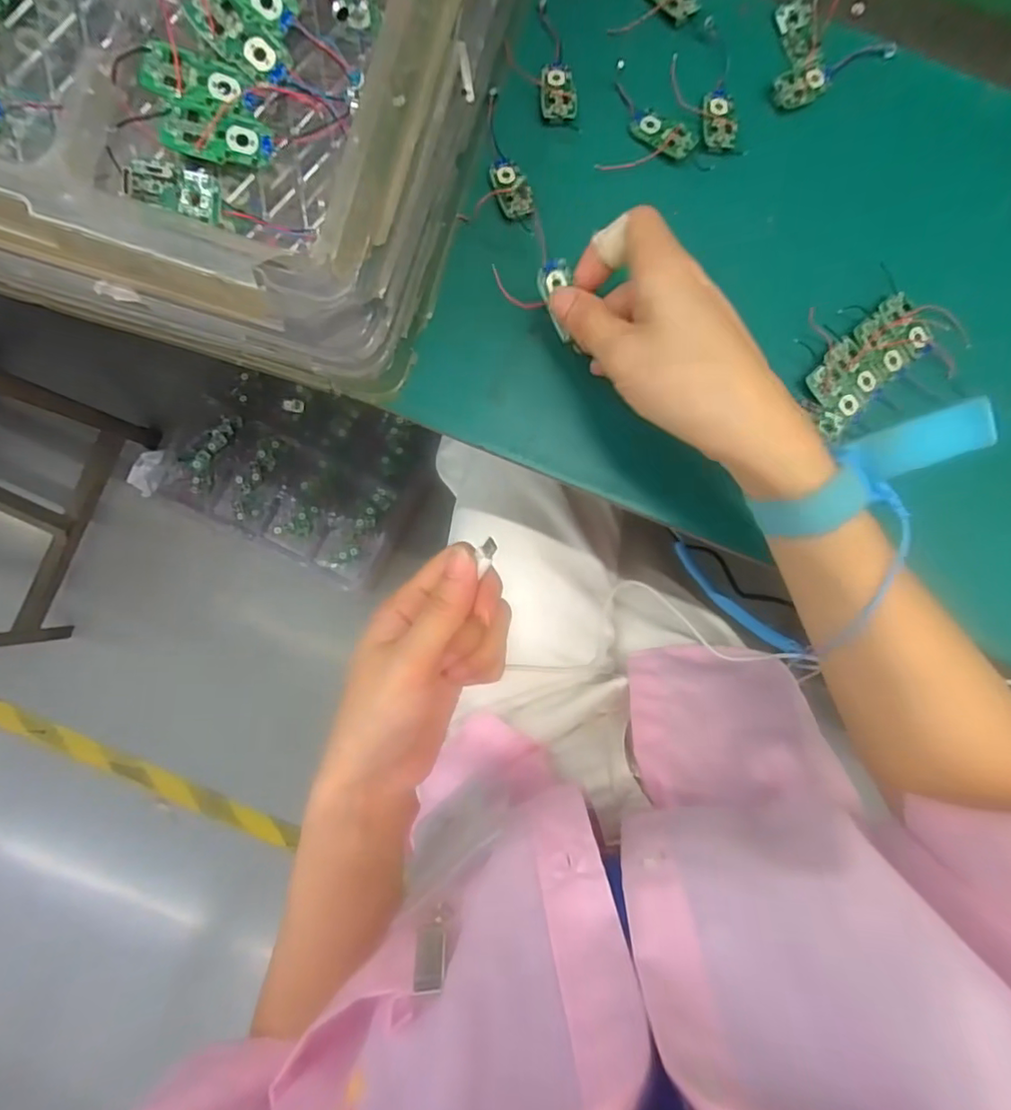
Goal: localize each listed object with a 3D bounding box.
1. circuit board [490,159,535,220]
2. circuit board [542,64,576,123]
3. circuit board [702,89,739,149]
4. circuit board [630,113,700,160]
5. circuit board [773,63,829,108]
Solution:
[{"bbox_3d":[0.004,-0.205,0.318,0.018,0.006,0.037,-20,87,0],"label":"circuit board"},{"bbox_3d":[0.030,-0.261,0.321,0.019,0.006,0.035,0,87,1],"label":"circuit board"},{"bbox_3d":[0.120,-0.244,0.319,0.018,0.004,0.035,-1,87,0],"label":"circuit board"},{"bbox_3d":[0.088,-0.234,0.318,0.037,0.004,0.020,29,88,2],"label":"circuit board"},{"bbox_3d":[0.167,-0.263,0.320,0.034,0.004,0.019,-25,87,-1],"label":"circuit board"}]

